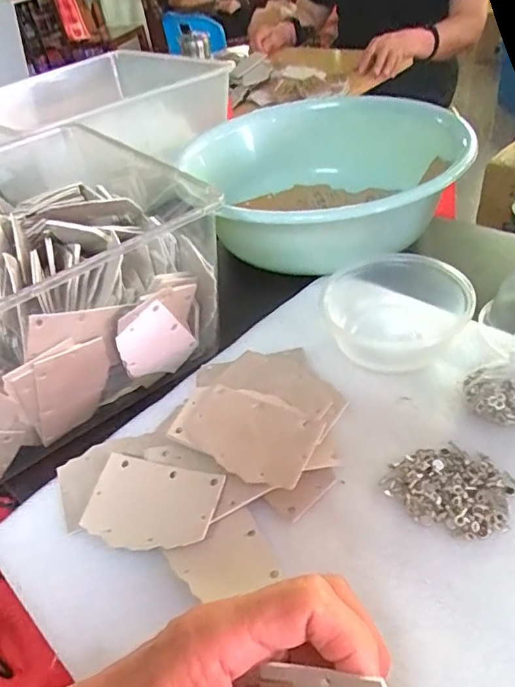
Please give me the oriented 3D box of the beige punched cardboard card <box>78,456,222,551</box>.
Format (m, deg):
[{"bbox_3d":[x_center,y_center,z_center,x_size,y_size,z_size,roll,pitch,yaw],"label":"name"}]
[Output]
[{"bbox_3d":[-0.067,0.101,0.330,0.083,0.005,0.054,4,53,22],"label":"beige punched cardboard card"}]

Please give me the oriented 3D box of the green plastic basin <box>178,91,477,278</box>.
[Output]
[{"bbox_3d":[0.073,-0.180,0.557,0.262,0.097,0.317,-18,42,-8],"label":"green plastic basin"}]

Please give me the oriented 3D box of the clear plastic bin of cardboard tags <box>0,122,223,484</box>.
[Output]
[{"bbox_3d":[-0.201,-0.043,0.455,0.323,0.152,0.289,-32,45,-23],"label":"clear plastic bin of cardboard tags"}]

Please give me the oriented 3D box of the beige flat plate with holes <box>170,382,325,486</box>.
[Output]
[{"bbox_3d":[-0.009,0.057,0.346,0.096,0.006,0.057,18,55,27],"label":"beige flat plate with holes"}]

